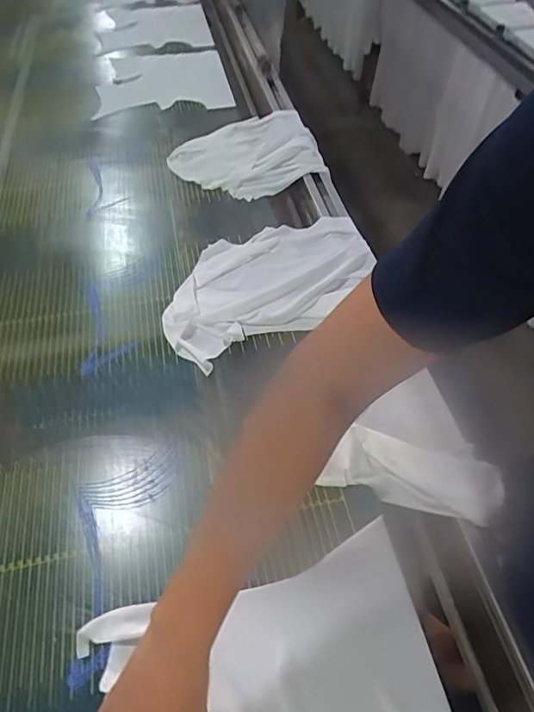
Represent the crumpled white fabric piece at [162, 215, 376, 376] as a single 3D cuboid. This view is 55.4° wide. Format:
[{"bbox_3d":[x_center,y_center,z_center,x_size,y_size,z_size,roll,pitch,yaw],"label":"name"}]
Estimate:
[{"bbox_3d":[-0.003,-0.136,0.833,0.370,0.060,0.254,-23,54,-17],"label":"crumpled white fabric piece"}]

